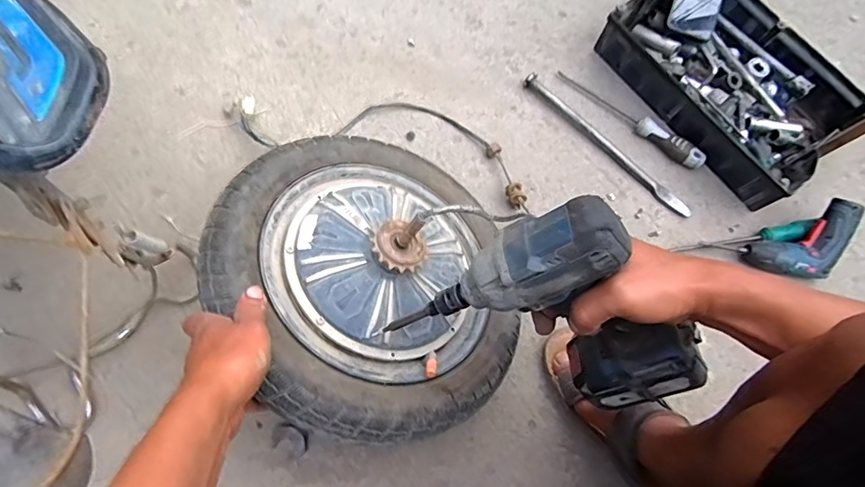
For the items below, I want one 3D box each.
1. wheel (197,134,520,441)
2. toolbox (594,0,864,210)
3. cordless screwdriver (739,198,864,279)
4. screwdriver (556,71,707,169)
[{"bbox_3d":[-0.071,0.032,0.539,0.338,0.146,0.355,-3,62,-32],"label":"wheel"},{"bbox_3d":[0.439,-0.278,0.568,0.201,0.369,0.348,-38,82,-13],"label":"toolbox"},{"bbox_3d":[0.512,0.007,0.651,0.144,0.061,0.085,-29,78,-10],"label":"cordless screwdriver"},{"bbox_3d":[0.294,-0.189,0.715,0.247,0.032,0.025,35,73,9],"label":"screwdriver"}]

